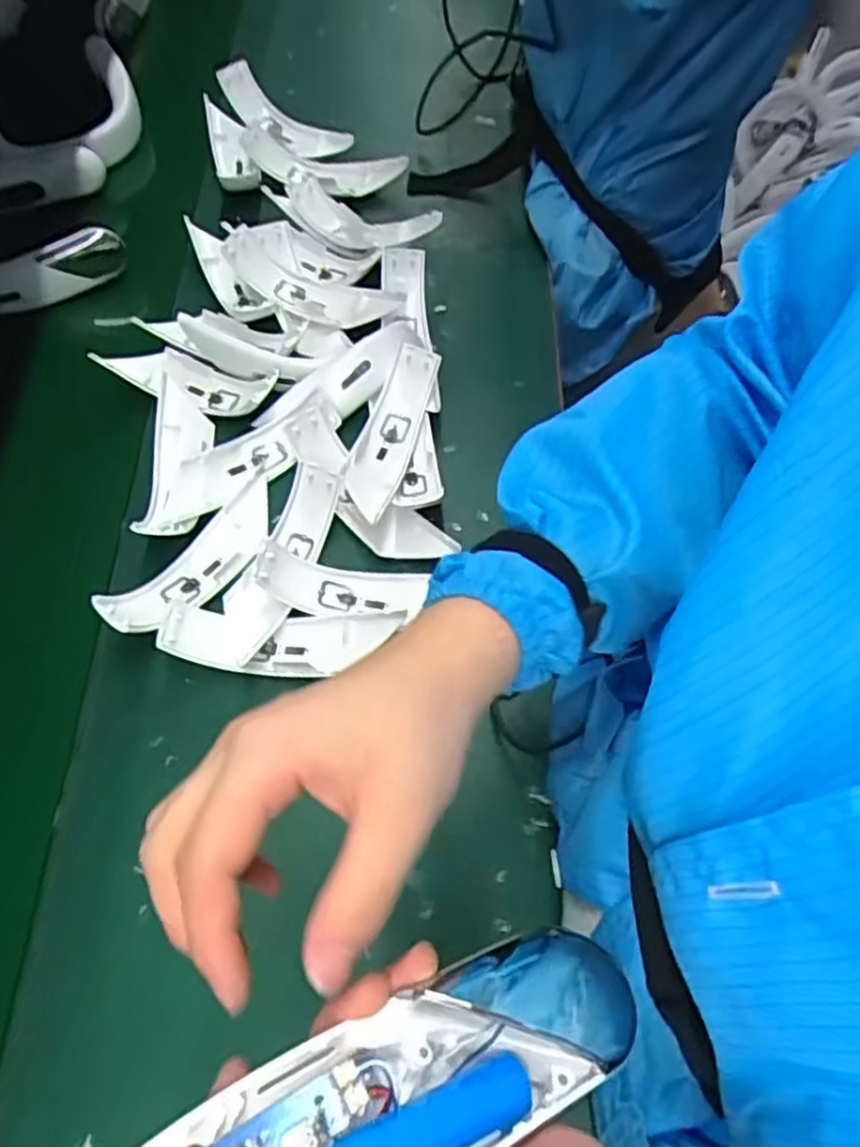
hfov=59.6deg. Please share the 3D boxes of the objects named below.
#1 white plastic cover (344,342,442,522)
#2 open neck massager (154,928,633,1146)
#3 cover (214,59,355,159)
[{"bbox_3d":[-0.036,-0.124,0.654,0.049,0.040,0.164,17,64,9],"label":"white plastic cover"},{"bbox_3d":[-0.020,0.177,0.221,0.209,0.044,0.074,-24,65,-27],"label":"open neck massager"},{"bbox_3d":[-0.165,-0.506,0.831,0.172,0.046,0.051,38,68,16],"label":"cover"}]

